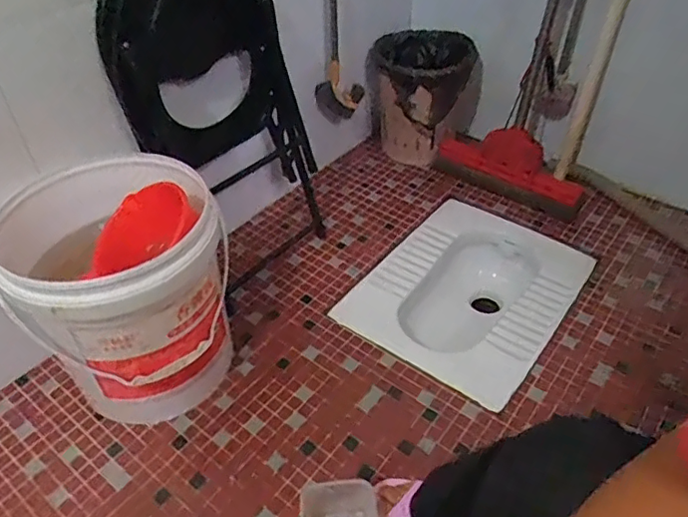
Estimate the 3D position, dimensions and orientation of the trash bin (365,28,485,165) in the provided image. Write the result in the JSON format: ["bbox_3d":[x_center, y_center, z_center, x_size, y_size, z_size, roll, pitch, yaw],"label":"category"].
[{"bbox_3d":[0.202,-0.407,1.443,0.286,0.303,0.270,7,43,9],"label":"trash bin"}]

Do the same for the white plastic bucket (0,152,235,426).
[{"bbox_3d":[-0.358,0.060,0.933,0.301,0.359,0.306,0,43,0],"label":"white plastic bucket"}]

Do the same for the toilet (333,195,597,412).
[{"bbox_3d":[0.270,0.131,1.257,0.377,0.221,0.492,27,49,27],"label":"toilet"}]

